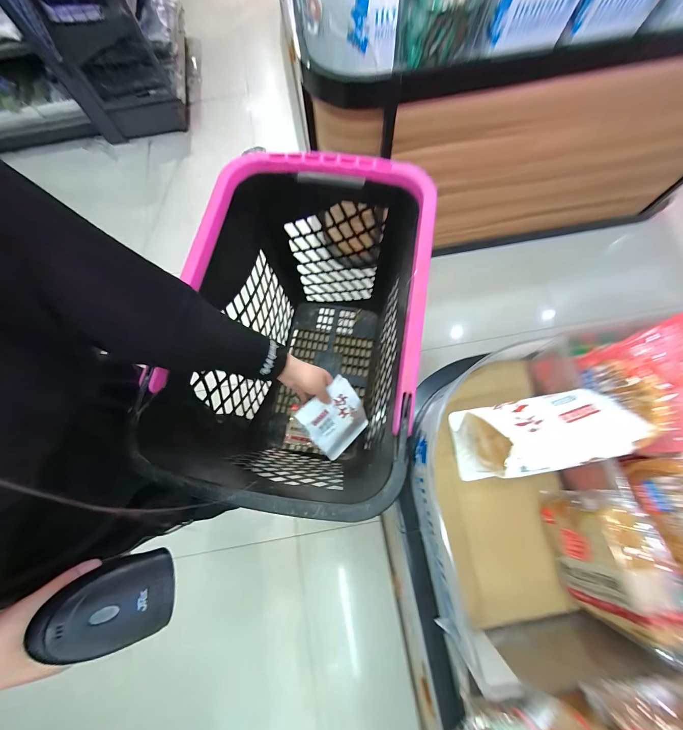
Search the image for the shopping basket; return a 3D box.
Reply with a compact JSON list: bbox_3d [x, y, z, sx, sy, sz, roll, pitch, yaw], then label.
[{"bbox_3d":[-0.075,-0.027,0.643,0.391,0.469,0.554,9,73,5],"label":"shopping basket"}]

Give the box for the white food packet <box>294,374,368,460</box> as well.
[{"bbox_3d":[-0.006,0.112,0.562,0.115,0.158,0.023,-41,40,-13],"label":"white food packet"}]

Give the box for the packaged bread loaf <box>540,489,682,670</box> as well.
[{"bbox_3d":[0.265,0.187,0.281,0.050,0.108,0.117,-6,72,0],"label":"packaged bread loaf"}]

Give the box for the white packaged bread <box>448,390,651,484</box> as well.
[{"bbox_3d":[0.199,0.078,0.307,0.120,0.126,0.075,-8,72,0],"label":"white packaged bread"}]

